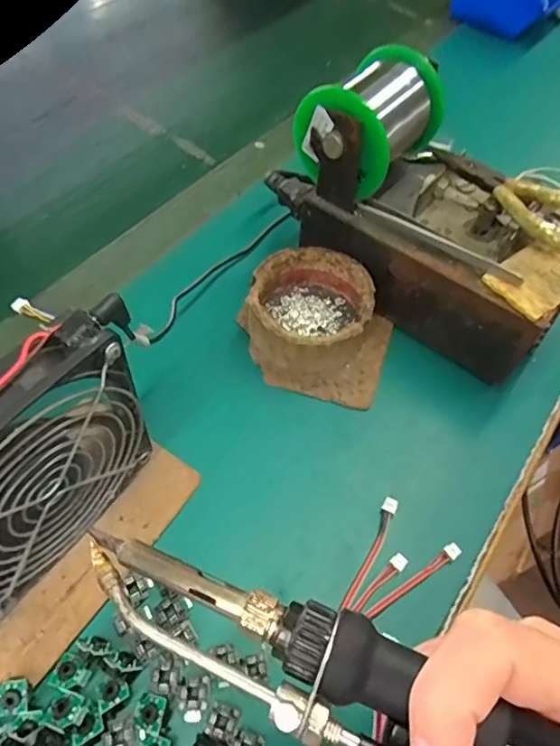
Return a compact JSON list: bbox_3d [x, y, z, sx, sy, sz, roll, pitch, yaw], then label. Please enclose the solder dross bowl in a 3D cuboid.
[{"bbox_3d":[0.021,-0.046,0.356,0.081,0.040,0.079,2,57,-3],"label":"solder dross bowl"}]

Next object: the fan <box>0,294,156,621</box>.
[{"bbox_3d":[-0.110,0.046,0.236,0.027,0.132,0.125,33,61,16],"label":"fan"}]

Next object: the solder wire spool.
[{"bbox_3d":[0.060,-0.166,0.330,0.067,0.060,0.079,36,62,18],"label":"solder wire spool"}]

